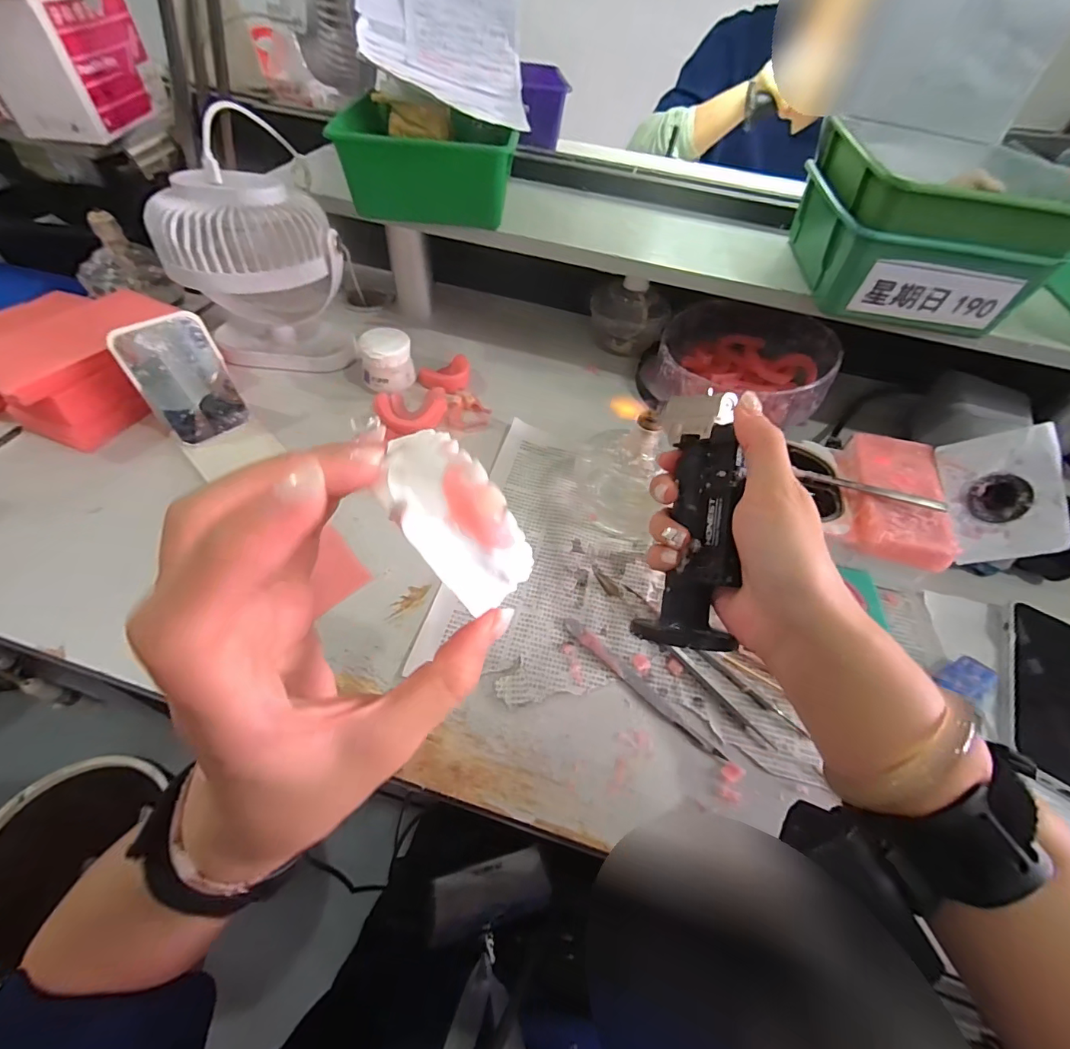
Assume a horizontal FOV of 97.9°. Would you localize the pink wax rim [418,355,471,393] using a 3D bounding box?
[{"bbox_3d":[-0.097,-0.163,0.503,0.054,0.015,0.044,-8,54,-11],"label":"pink wax rim"}]

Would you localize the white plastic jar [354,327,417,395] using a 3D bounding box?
[{"bbox_3d":[-0.153,-0.169,0.484,0.053,0.045,0.057,-12,55,-14],"label":"white plastic jar"}]

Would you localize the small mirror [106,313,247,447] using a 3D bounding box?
[{"bbox_3d":[-0.302,-0.124,0.405,0.065,0.102,0.008,-31,46,-25],"label":"small mirror"}]

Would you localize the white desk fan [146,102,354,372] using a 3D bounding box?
[{"bbox_3d":[-0.264,-0.251,0.446,0.140,0.187,0.123,-27,60,-23],"label":"white desk fan"}]

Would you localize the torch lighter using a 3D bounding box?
[{"bbox_3d":[0.091,-0.006,0.274,0.044,0.047,0.147,6,84,0],"label":"torch lighter"}]

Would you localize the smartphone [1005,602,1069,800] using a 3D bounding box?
[{"bbox_3d":[0.380,0.125,0.330,0.079,0.014,0.145,31,57,17],"label":"smartphone"}]

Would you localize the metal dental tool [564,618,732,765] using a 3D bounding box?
[{"bbox_3d":[0.073,0.112,0.324,0.134,0.006,0.010,40,60,22],"label":"metal dental tool"}]

